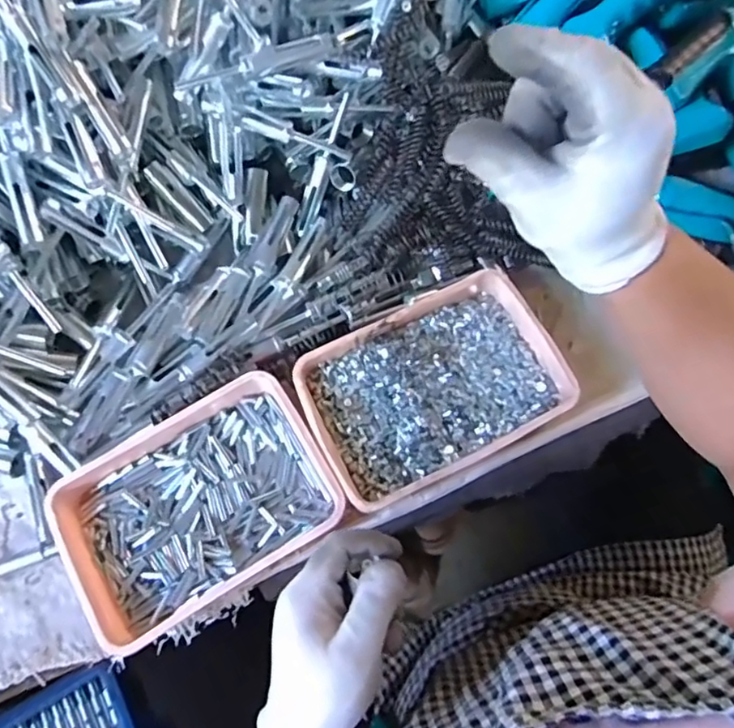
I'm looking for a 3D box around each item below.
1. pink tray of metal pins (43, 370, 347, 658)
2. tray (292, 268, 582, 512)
[{"bbox_3d":[-0.131,0.107,0.460,0.195,0.038,0.139,-30,73,-9],"label":"pink tray of metal pins"},{"bbox_3d":[0.053,0.018,0.481,0.198,0.031,0.134,-27,73,-8],"label":"tray"}]

